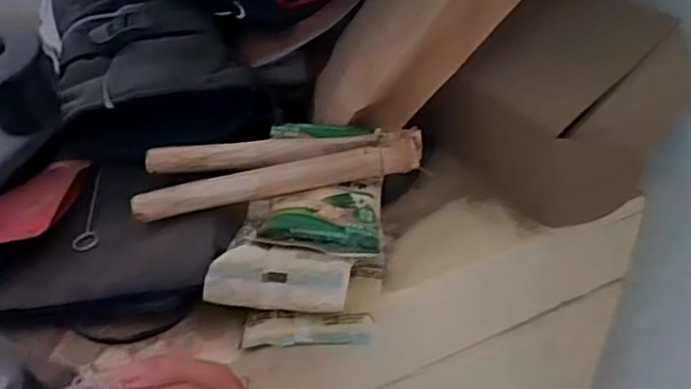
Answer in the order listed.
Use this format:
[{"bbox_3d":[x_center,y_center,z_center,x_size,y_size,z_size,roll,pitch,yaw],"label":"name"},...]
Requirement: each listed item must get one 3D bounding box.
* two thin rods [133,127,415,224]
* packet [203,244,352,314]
[{"bbox_3d":[-0.039,-0.022,0.377,0.158,0.024,0.060,-7,37,-8],"label":"two thin rods"},{"bbox_3d":[-0.034,0.042,0.328,0.070,0.013,0.036,5,37,8],"label":"packet"}]

